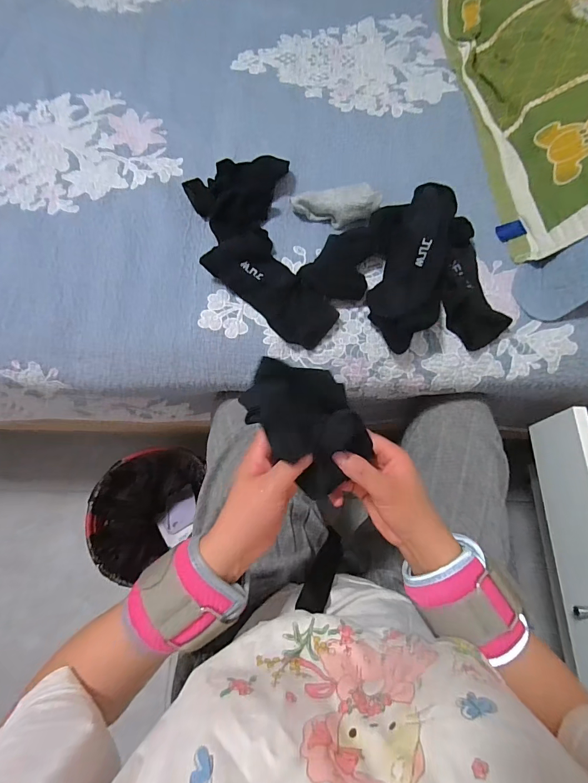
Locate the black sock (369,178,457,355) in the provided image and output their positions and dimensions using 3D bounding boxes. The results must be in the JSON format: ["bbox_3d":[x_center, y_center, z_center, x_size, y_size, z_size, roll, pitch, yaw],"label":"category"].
[{"bbox_3d":[0.166,-0.166,0.495,0.093,0.042,0.236,16,84,8],"label":"black sock"}]

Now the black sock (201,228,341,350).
[{"bbox_3d":[-0.024,-0.143,0.509,0.186,0.024,0.088,43,74,3],"label":"black sock"}]

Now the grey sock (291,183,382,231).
[{"bbox_3d":[0.062,-0.272,0.546,0.123,0.031,0.051,-4,68,0],"label":"grey sock"}]

